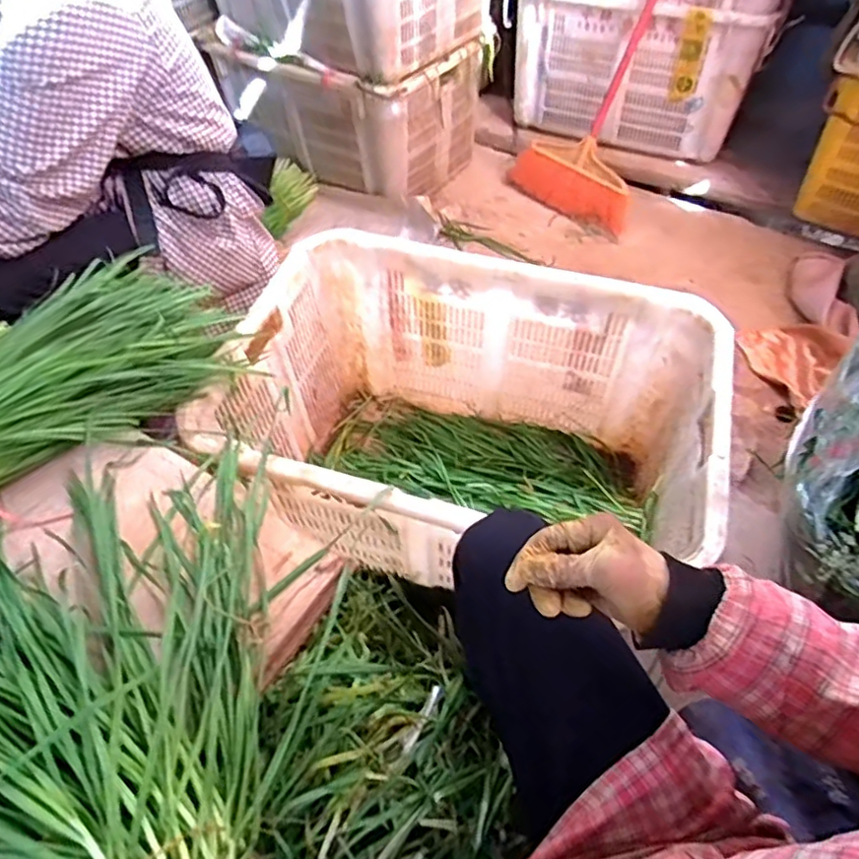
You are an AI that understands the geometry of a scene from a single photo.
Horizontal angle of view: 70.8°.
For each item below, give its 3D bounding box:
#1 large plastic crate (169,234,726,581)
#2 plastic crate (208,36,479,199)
[{"bbox_3d":[0.059,0.023,0.943,0.645,0.372,0.453,11,53,11],"label":"large plastic crate"},{"bbox_3d":[-0.201,-0.854,1.578,0.568,0.289,0.369,27,58,22],"label":"plastic crate"}]

